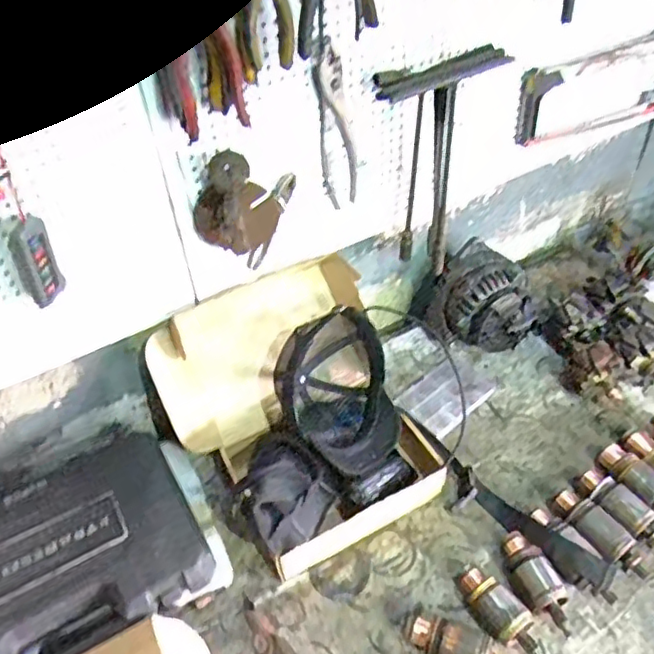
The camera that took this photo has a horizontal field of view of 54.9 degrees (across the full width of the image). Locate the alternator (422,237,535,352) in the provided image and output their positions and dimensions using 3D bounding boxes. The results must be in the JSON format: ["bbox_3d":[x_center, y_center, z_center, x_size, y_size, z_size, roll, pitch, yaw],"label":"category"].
[{"bbox_3d":[0.278,-0.040,1.122,0.135,0.150,0.171,-35,52,-28],"label":"alternator"}]

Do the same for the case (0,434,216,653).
[{"bbox_3d":[-0.373,0.295,0.843,0.365,0.073,0.308,-24,47,-19],"label":"case"}]

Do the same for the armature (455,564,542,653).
[{"bbox_3d":[0.217,0.359,0.795,0.052,0.043,0.137,-28,49,-23],"label":"armature"}]

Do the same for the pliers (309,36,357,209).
[{"bbox_3d":[0.012,-0.262,0.831,0.053,0.234,0.014,-24,51,-13],"label":"pliers"}]

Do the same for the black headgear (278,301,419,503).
[{"bbox_3d":[0.020,0.109,0.909,0.170,0.171,0.258,-12,45,-8],"label":"black headgear"}]

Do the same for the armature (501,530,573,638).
[{"bbox_3d":[0.275,0.330,0.821,0.050,0.042,0.138,-15,45,-11],"label":"armature"}]

